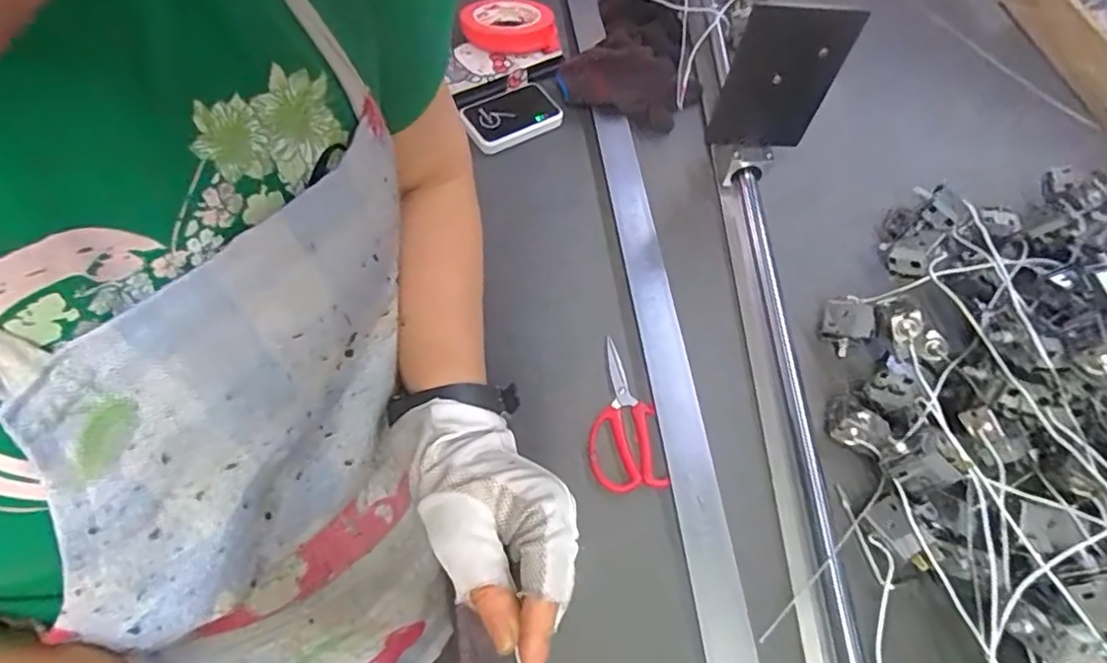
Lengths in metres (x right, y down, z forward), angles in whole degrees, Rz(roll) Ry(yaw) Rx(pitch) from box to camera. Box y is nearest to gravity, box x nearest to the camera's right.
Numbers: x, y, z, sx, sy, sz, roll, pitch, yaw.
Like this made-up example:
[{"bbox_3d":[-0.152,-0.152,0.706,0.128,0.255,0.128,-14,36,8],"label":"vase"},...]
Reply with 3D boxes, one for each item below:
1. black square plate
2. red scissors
[{"bbox_3d":[0.210,-0.231,0.566,0.100,0.139,0.011,4,53,-7],"label":"black square plate"},{"bbox_3d":[0.056,0.069,0.523,0.065,0.008,0.136,-3,61,-6],"label":"red scissors"}]

